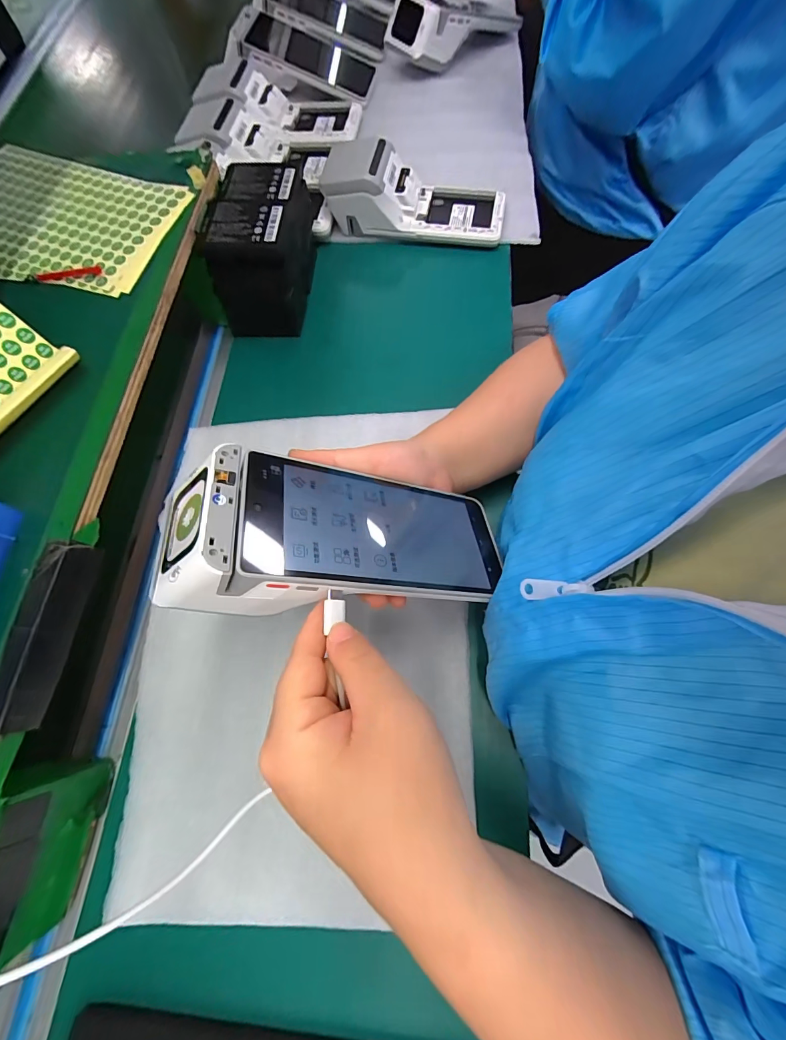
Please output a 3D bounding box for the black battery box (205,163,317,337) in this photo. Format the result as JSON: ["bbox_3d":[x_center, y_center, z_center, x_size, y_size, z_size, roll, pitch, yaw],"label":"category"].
[{"bbox_3d":[-0.126,-0.276,0.404,0.083,0.097,0.135,5,71,4],"label":"black battery box"}]

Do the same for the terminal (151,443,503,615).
[{"bbox_3d":[-0.024,0.011,0.243,0.197,0.046,0.087,4,65,-32],"label":"terminal"}]

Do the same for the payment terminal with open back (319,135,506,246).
[{"bbox_3d":[0.020,-0.373,0.450,0.215,0.052,0.085,11,71,6],"label":"payment terminal with open back"}]

